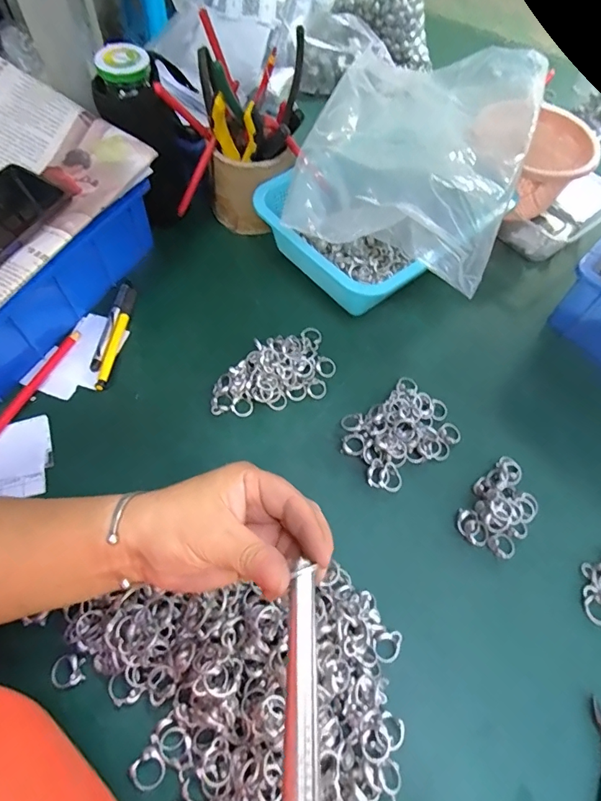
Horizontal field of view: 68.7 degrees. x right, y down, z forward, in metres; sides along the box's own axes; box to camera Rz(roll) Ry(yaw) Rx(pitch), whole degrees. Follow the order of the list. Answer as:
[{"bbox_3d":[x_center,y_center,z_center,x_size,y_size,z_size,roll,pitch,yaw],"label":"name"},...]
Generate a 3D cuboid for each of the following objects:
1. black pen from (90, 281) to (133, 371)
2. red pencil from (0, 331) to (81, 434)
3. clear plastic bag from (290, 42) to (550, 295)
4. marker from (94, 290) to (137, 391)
[{"bbox_3d":[-0.196,-0.080,0.457,0.012,0.006,0.113,8,60,2],"label":"black pen"},{"bbox_3d":[-0.259,-0.003,0.408,0.011,0.006,0.165,20,61,8],"label":"red pencil"},{"bbox_3d":[0.121,-0.272,0.473,0.215,0.076,0.320,21,61,9],"label":"clear plastic bag"},{"bbox_3d":[-0.189,-0.066,0.453,0.010,0.009,0.121,6,60,0],"label":"marker"}]

